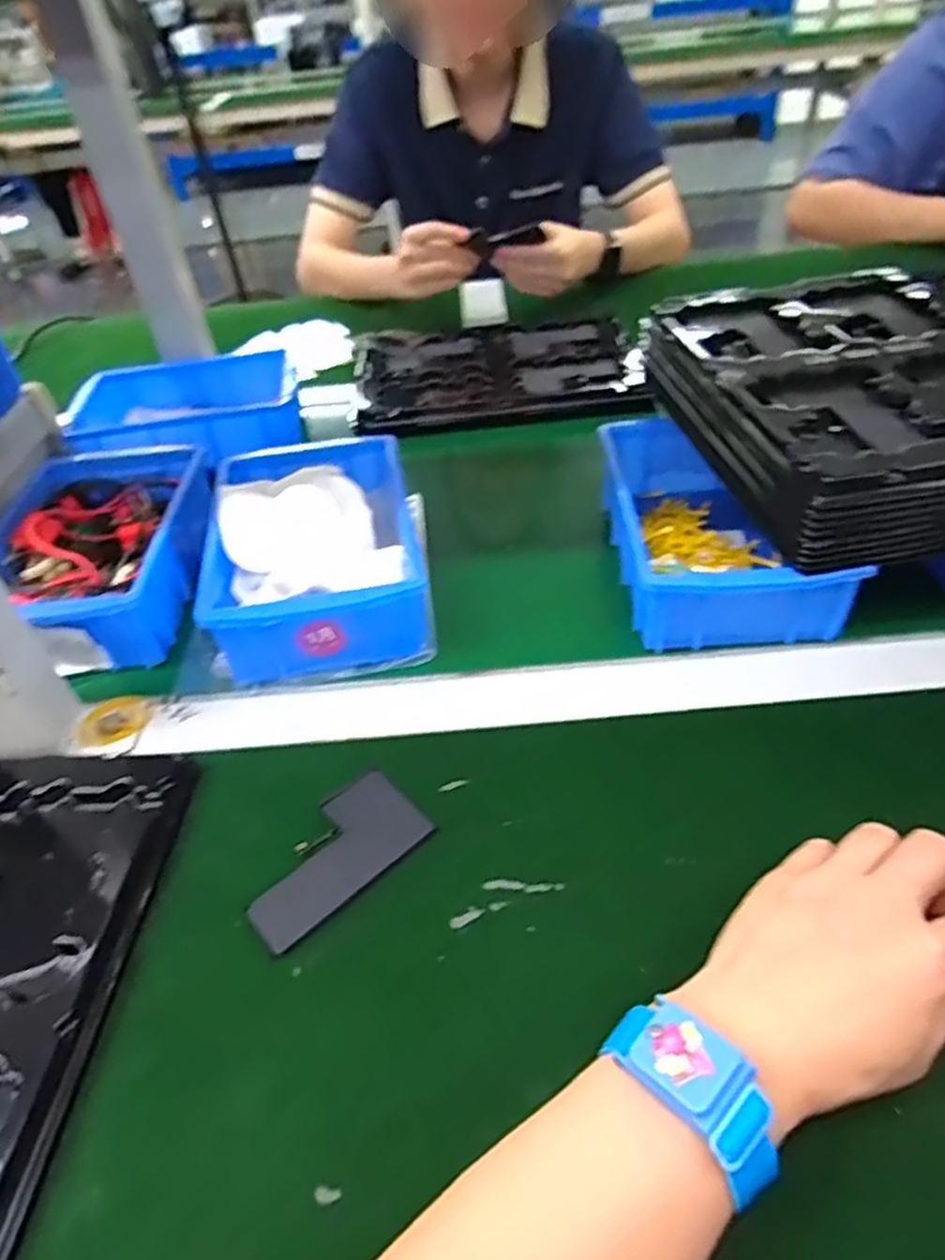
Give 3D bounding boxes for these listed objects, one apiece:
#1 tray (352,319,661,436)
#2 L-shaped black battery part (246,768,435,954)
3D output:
[{"bbox_3d":[0.022,-0.263,0.760,0.292,0.024,0.228,-2,43,7],"label":"tray"},{"bbox_3d":[-0.071,0.111,0.375,0.095,0.005,0.050,-35,49,-27],"label":"L-shaped black battery part"}]

